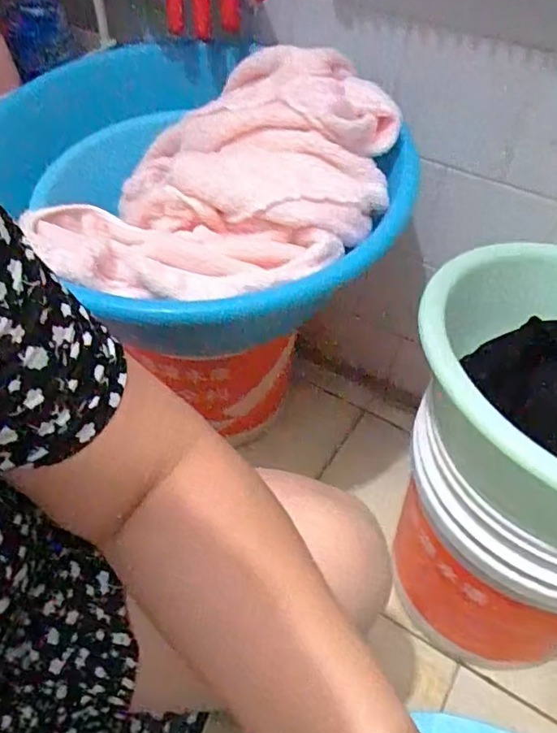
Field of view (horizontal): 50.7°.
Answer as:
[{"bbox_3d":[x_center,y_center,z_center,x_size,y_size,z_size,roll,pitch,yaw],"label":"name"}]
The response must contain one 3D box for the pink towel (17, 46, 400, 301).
[{"bbox_3d":[-0.053,-0.194,0.572,0.306,0.123,0.318,18,49,14],"label":"pink towel"}]

